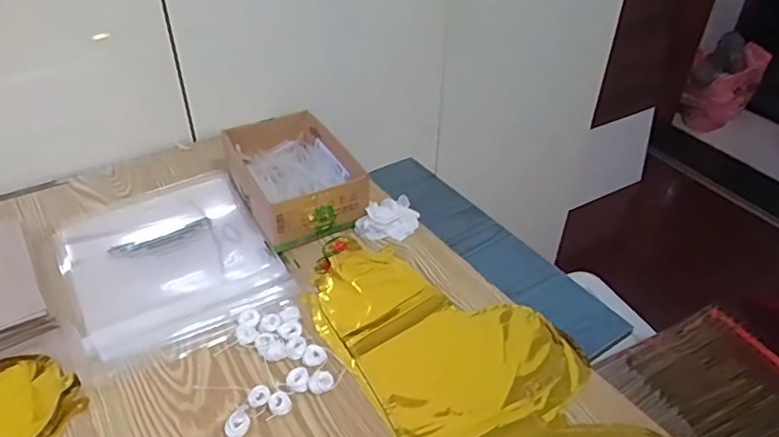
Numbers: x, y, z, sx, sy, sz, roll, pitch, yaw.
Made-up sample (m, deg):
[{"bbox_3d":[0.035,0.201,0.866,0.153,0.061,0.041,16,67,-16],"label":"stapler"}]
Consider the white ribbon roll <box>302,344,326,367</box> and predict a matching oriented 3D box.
[{"bbox_3d":[-0.071,0.128,0.544,0.021,0.004,0.021,-2,40,-6],"label":"white ribbon roll"}]

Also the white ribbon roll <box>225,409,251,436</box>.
[{"bbox_3d":[-0.127,0.172,0.484,0.021,0.014,0.019,-12,42,-17],"label":"white ribbon roll"}]

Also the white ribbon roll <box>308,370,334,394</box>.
[{"bbox_3d":[-0.062,0.147,0.521,0.022,0.012,0.019,-5,40,-10],"label":"white ribbon roll"}]

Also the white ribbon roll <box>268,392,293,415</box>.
[{"bbox_3d":[-0.095,0.161,0.505,0.019,0.007,0.019,2,39,-2],"label":"white ribbon roll"}]

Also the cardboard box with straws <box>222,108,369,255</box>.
[{"bbox_3d":[-0.118,-0.055,0.717,0.131,0.061,0.198,-18,44,-24],"label":"cardboard box with straws"}]

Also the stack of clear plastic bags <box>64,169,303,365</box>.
[{"bbox_3d":[-0.241,0.040,0.642,0.201,0.012,0.265,-19,44,-25],"label":"stack of clear plastic bags"}]

